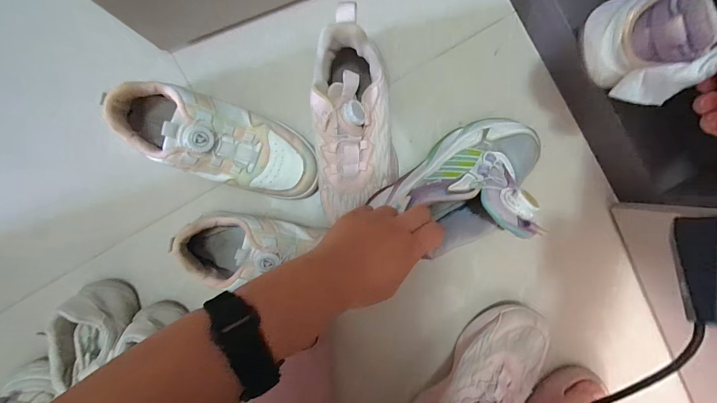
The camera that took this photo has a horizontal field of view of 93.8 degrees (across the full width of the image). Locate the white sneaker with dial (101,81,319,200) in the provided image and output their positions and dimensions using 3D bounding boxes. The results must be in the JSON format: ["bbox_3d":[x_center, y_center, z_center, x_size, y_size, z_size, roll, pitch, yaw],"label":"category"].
[{"bbox_3d":[-0.158,-0.073,0.398,0.226,0.085,0.094,20,92,-14],"label":"white sneaker with dial"}]

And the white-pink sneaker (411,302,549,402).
[{"bbox_3d":[0.149,0.231,0.414,0.101,0.118,0.233,44,91,-3],"label":"white-pink sneaker"}]

